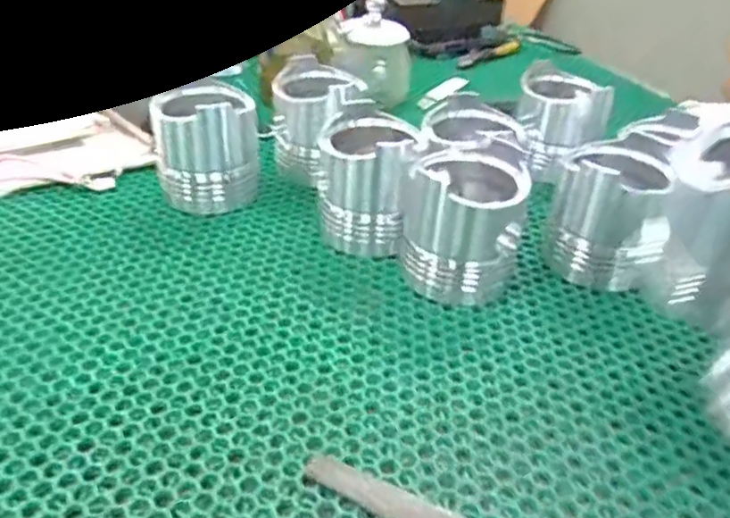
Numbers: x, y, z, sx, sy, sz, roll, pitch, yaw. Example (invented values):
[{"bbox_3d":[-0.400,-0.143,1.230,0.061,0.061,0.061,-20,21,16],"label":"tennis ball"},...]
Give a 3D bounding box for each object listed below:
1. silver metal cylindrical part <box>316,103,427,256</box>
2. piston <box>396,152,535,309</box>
[{"bbox_3d":[0.005,-0.063,0.536,0.077,0.091,0.070,13,36,12],"label":"silver metal cylindrical part"},{"bbox_3d":[0.074,-0.027,0.499,0.082,0.089,0.082,11,36,10],"label":"piston"}]

